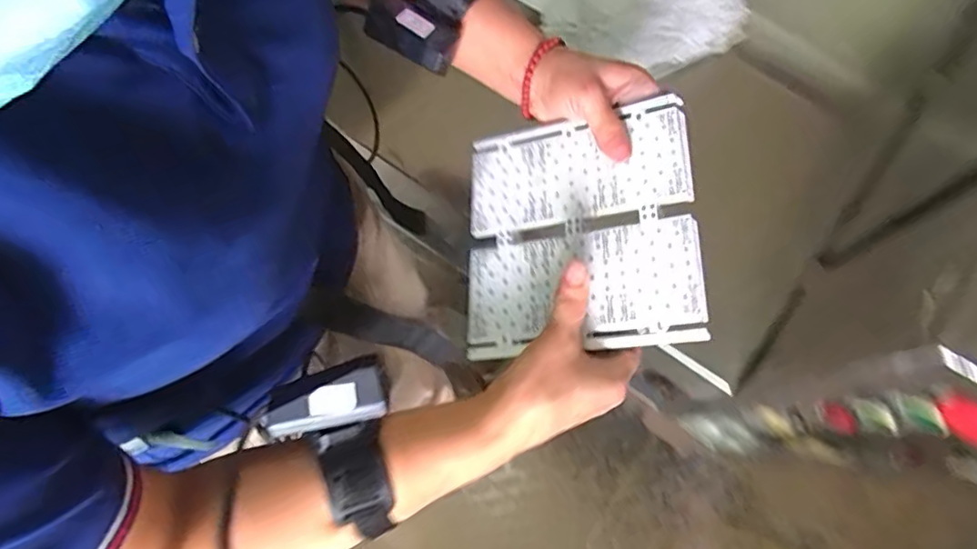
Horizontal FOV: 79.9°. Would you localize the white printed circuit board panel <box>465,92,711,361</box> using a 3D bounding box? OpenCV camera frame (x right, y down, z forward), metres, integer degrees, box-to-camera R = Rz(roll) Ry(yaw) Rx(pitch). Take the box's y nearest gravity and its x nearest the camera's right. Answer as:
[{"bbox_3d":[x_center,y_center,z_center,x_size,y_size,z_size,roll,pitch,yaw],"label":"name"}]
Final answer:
[{"bbox_3d":[0.061,-0.034,0.414,0.159,0.005,0.174,-8,67,22],"label":"white printed circuit board panel"}]

